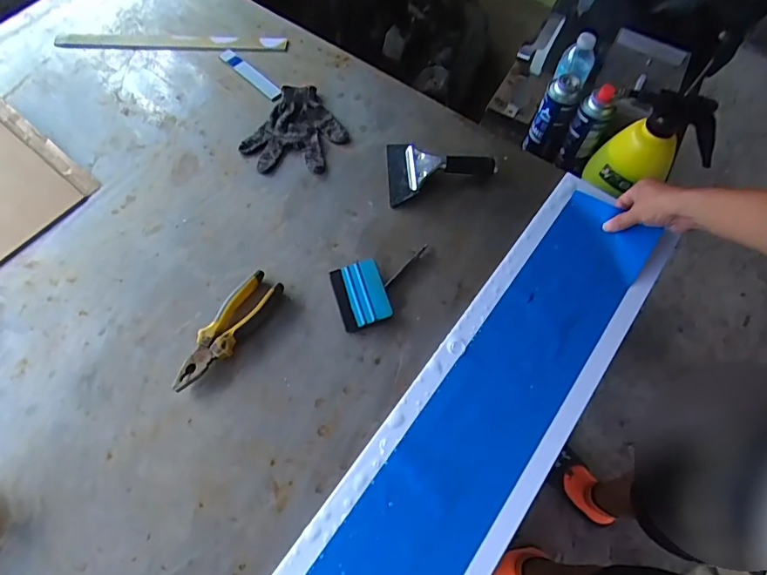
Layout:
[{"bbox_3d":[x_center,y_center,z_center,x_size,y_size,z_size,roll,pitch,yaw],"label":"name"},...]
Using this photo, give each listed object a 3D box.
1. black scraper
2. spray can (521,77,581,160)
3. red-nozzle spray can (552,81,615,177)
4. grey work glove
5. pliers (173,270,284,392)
[{"bbox_3d":[0.095,-0.191,0.807,0.175,0.035,0.120,2,64,-2],"label":"black scraper"},{"bbox_3d":[0.346,-0.345,1.006,0.070,0.167,0.058,22,65,7],"label":"spray can"},{"bbox_3d":[0.407,-0.313,0.989,0.066,0.189,0.060,1,64,-3],"label":"red-nozzle spray can"},{"bbox_3d":[-0.139,-0.267,0.837,0.144,0.020,0.189,25,65,9],"label":"grey work glove"},{"bbox_3d":[-0.217,0.058,0.674,0.055,0.026,0.189,32,67,12],"label":"pliers"}]

